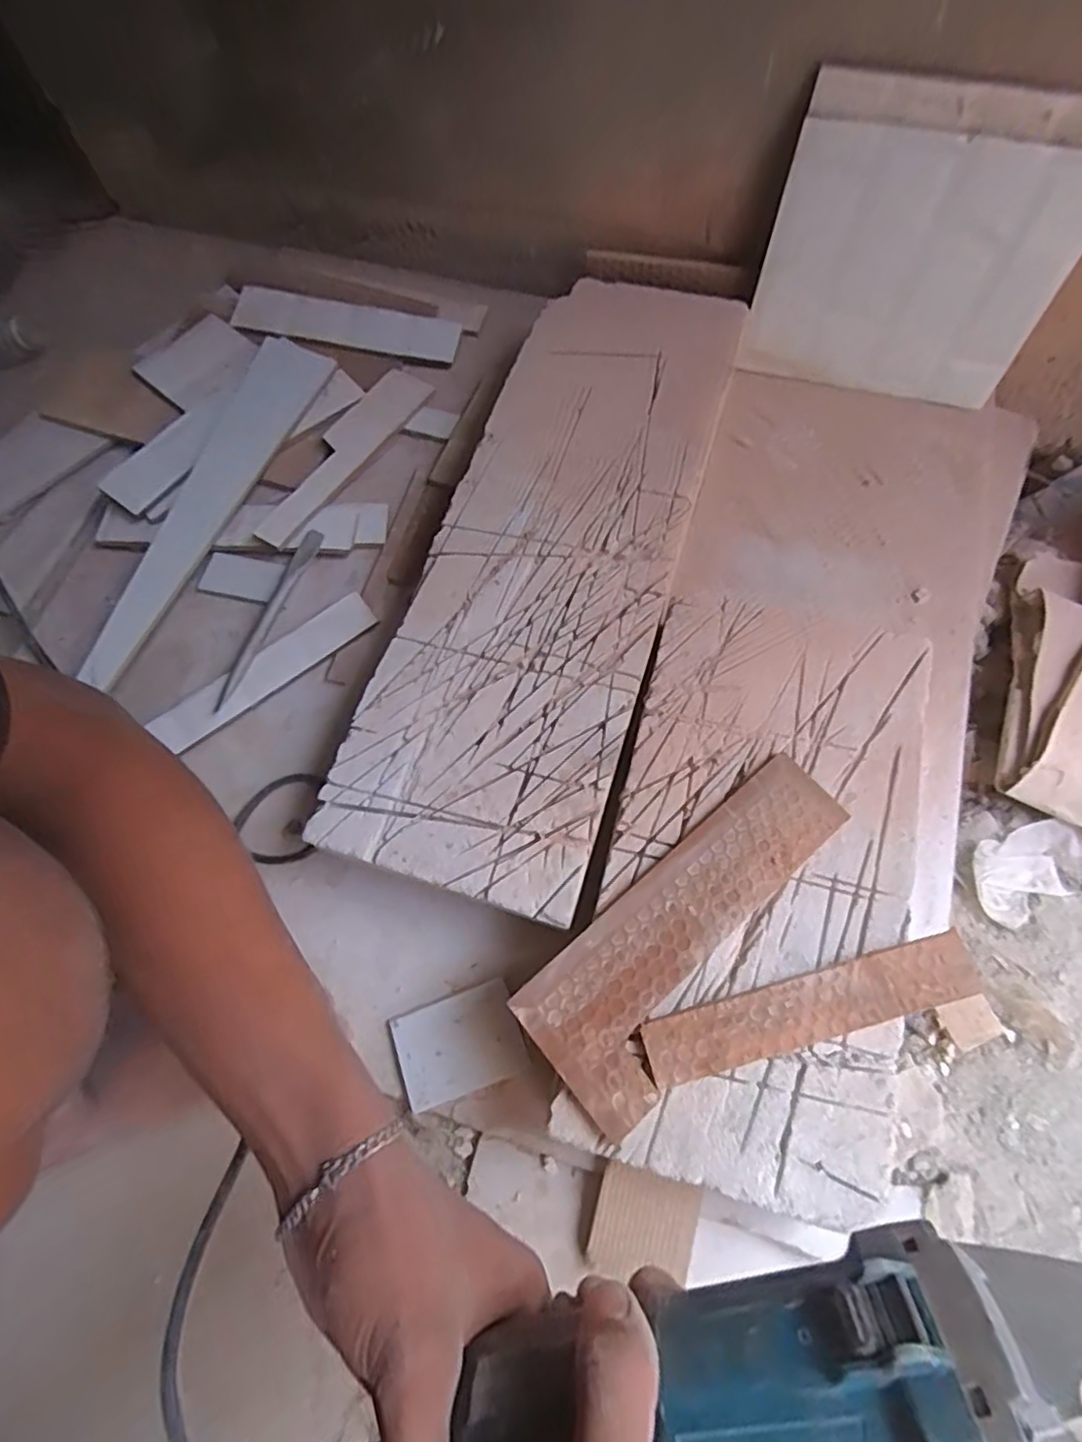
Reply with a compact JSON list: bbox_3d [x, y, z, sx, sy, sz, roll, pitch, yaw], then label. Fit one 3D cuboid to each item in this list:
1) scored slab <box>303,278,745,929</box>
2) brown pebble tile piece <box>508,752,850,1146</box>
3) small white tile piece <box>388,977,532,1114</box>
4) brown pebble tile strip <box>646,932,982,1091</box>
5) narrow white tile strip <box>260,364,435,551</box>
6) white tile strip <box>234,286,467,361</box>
[{"bbox_3d":[0.016,-0.146,0.513,0.192,0.016,0.565,17,72,6],"label":"scored slab"},{"bbox_3d":[0.102,0.131,0.401,0.246,0.011,0.092,-40,74,-12],"label":"brown pebble tile piece"},{"bbox_3d":[-0.059,0.232,0.450,0.087,0.005,0.063,-19,72,-6],"label":"small white tile piece"},{"bbox_3d":[0.165,0.175,0.382,0.207,0.011,0.038,-16,71,-4],"label":"brown pebble tile strip"},{"bbox_3d":[-0.192,-0.260,0.607,0.053,0.009,0.234,30,74,10],"label":"narrow white tile strip"},{"bbox_3d":[-0.210,-0.433,0.680,0.239,0.010,0.057,9,71,3],"label":"white tile strip"}]

